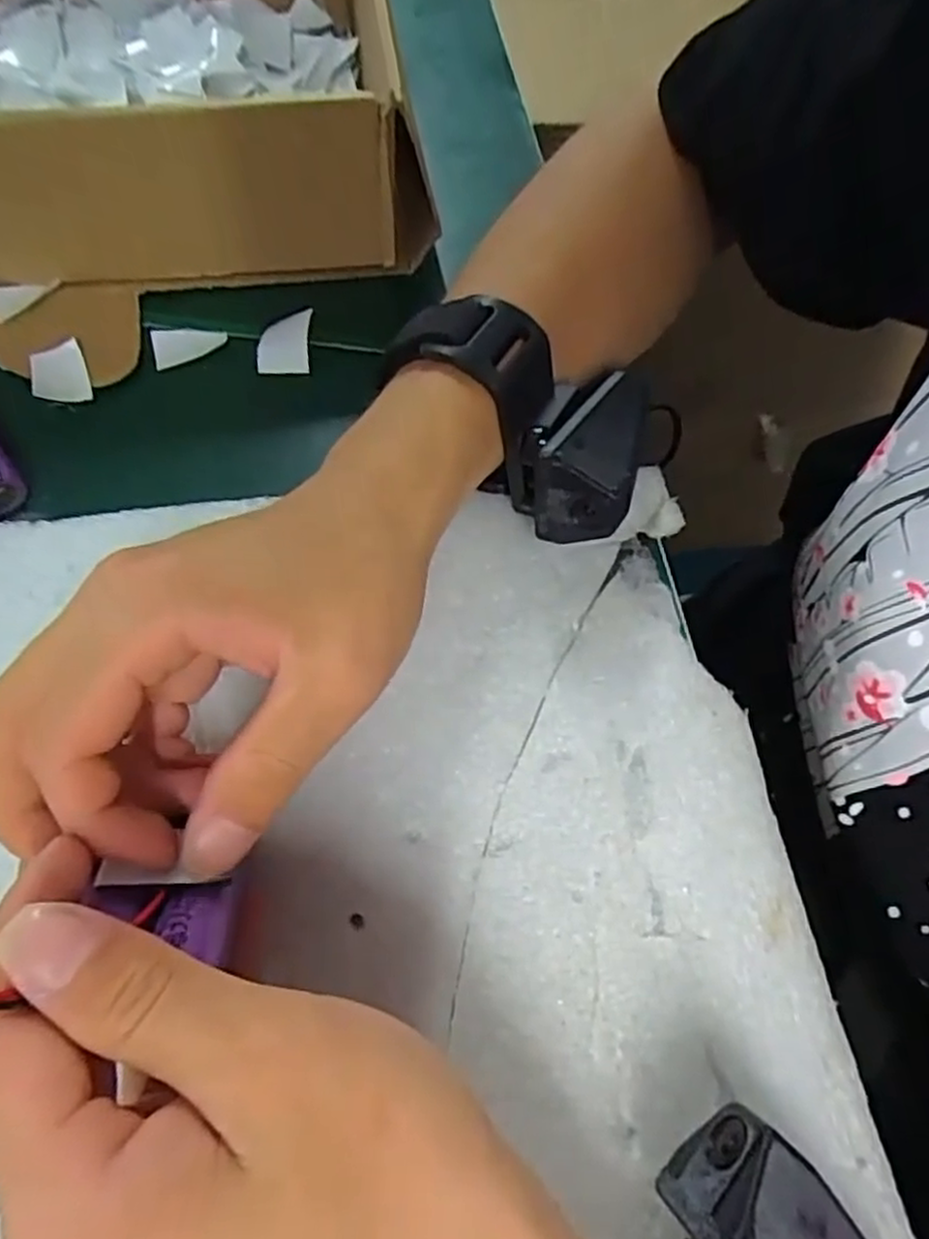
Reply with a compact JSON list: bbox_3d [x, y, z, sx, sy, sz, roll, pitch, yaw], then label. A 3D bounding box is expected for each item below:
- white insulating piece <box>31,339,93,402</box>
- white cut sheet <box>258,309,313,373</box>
[{"bbox_3d":[-0.160,-0.096,0.285,0.021,0.004,0.028,-21,75,-5],"label":"white insulating piece"},{"bbox_3d":[-0.075,-0.116,0.301,0.021,0.004,0.027,3,88,-4],"label":"white cut sheet"}]

